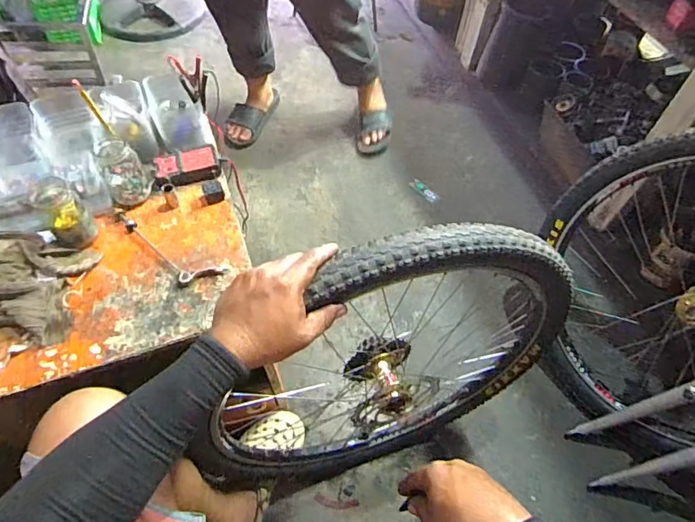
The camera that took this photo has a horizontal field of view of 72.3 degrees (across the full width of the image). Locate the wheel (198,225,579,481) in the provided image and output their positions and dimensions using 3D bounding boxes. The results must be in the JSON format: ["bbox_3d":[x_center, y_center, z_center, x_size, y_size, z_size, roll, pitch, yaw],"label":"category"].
[{"bbox_3d":[0.070,0.203,0.783,0.564,0.659,0.134,-17,59,-12],"label":"wheel"}]

